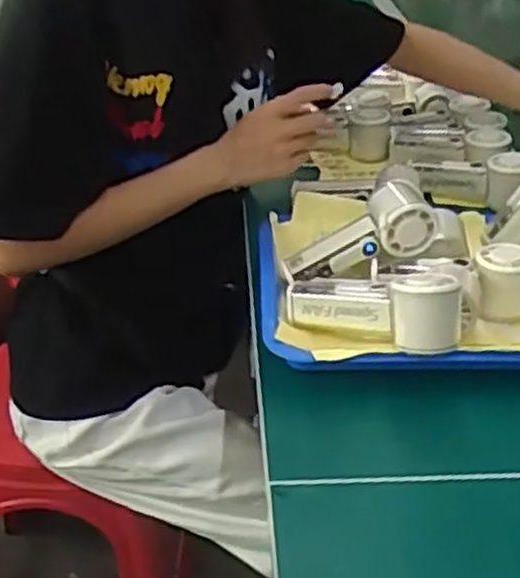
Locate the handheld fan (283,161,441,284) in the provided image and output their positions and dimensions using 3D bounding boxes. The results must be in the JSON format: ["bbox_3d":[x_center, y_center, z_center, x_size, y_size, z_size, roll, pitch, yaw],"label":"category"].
[{"bbox_3d":[0.100,-0.051,0.785,0.156,0.064,0.056,-28,32,12],"label":"handheld fan"}]

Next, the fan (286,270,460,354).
[{"bbox_3d":[0.097,0.013,0.689,0.163,0.074,0.049,4,30,32],"label":"fan"}]

